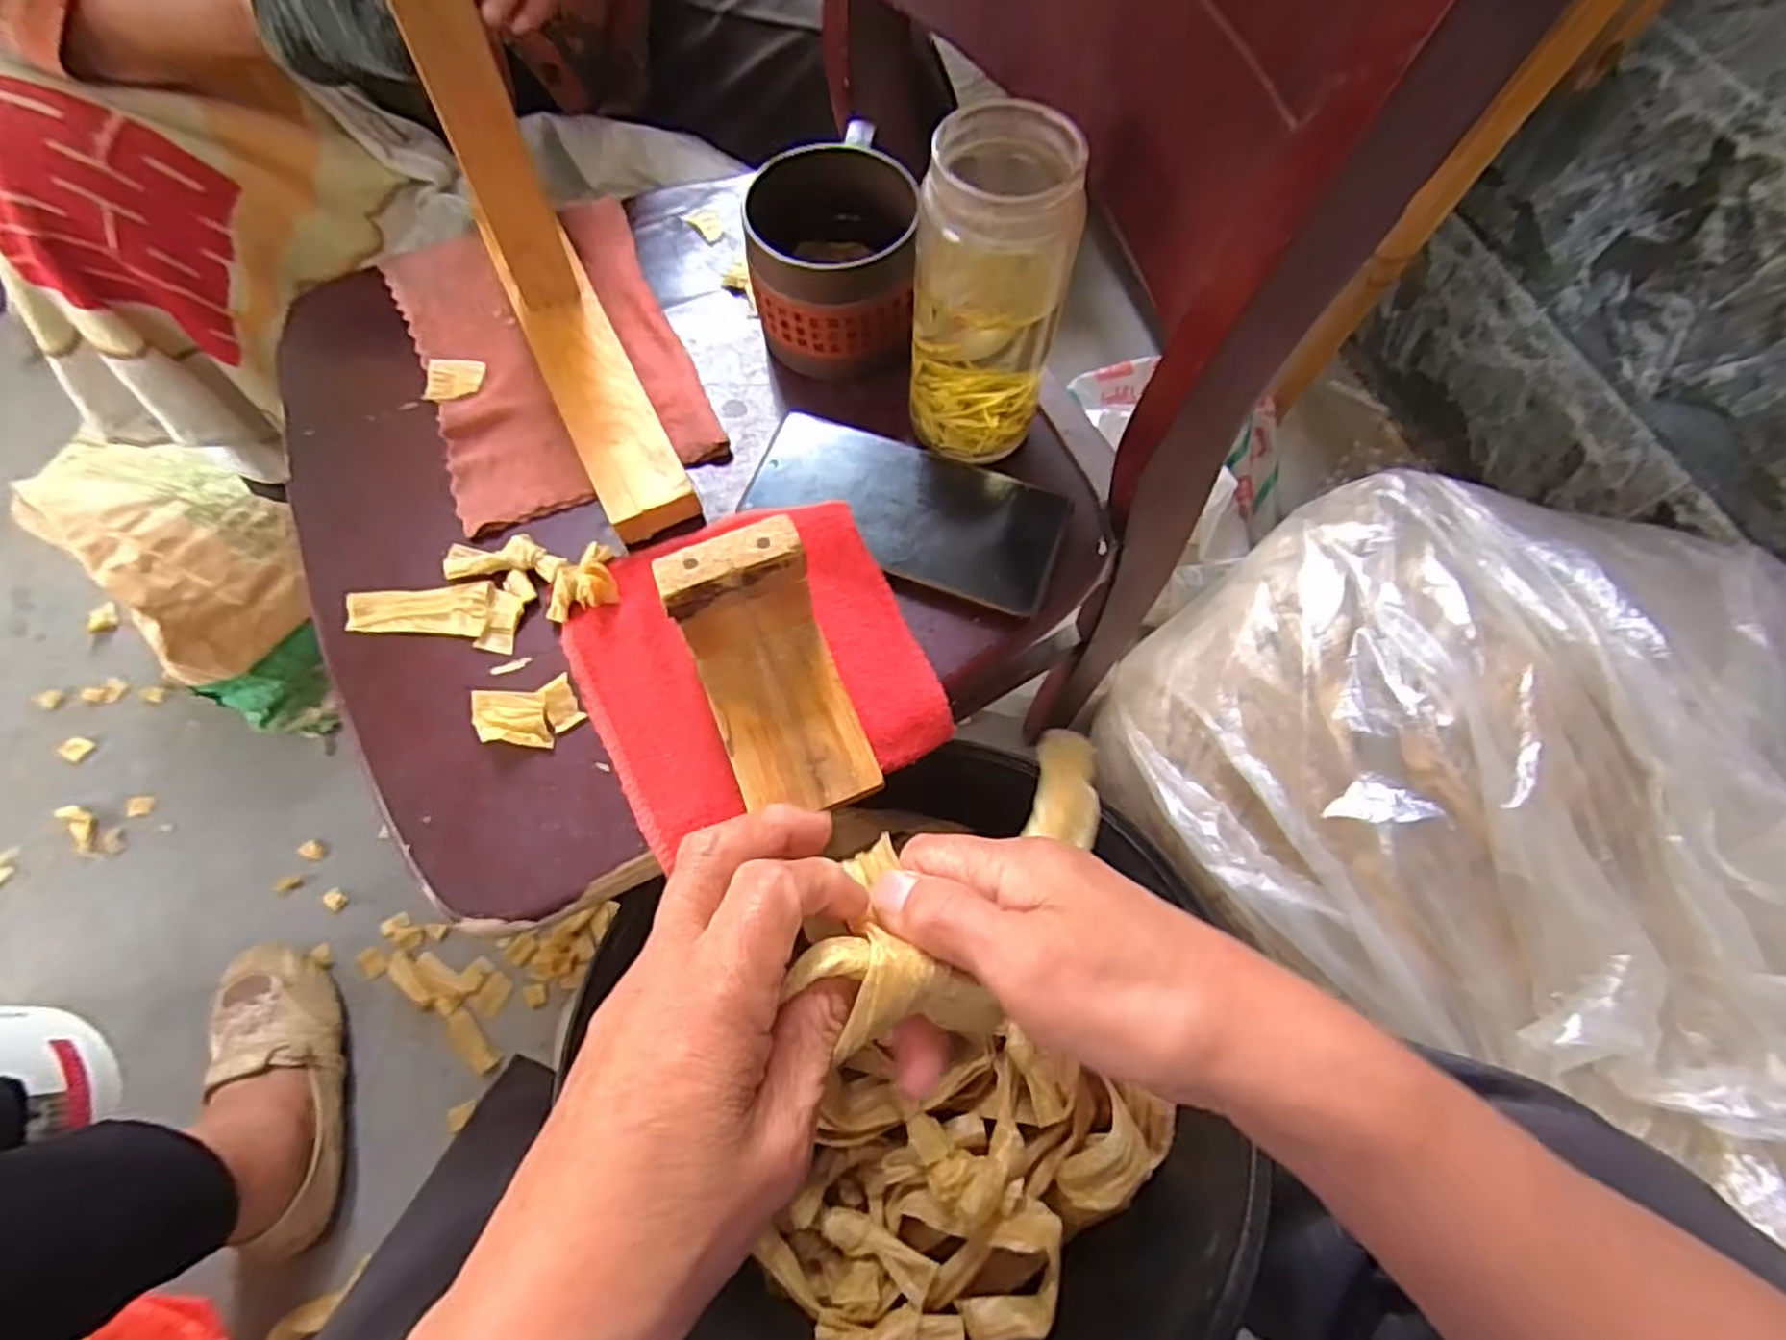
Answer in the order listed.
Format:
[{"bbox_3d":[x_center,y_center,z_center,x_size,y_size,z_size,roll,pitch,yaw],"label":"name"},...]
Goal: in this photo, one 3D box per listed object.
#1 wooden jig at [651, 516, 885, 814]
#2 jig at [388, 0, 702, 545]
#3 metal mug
[{"bbox_3d":[-0.051,0.004,0.319,0.059,0.066,0.104,-20,70,-8],"label":"wooden jig"},{"bbox_3d":[-0.163,-0.181,0.351,0.047,0.156,0.189,-25,71,-10],"label":"jig"},{"bbox_3d":[-0.032,-0.230,0.424,0.086,0.074,0.117,4,69,1],"label":"metal mug"}]

